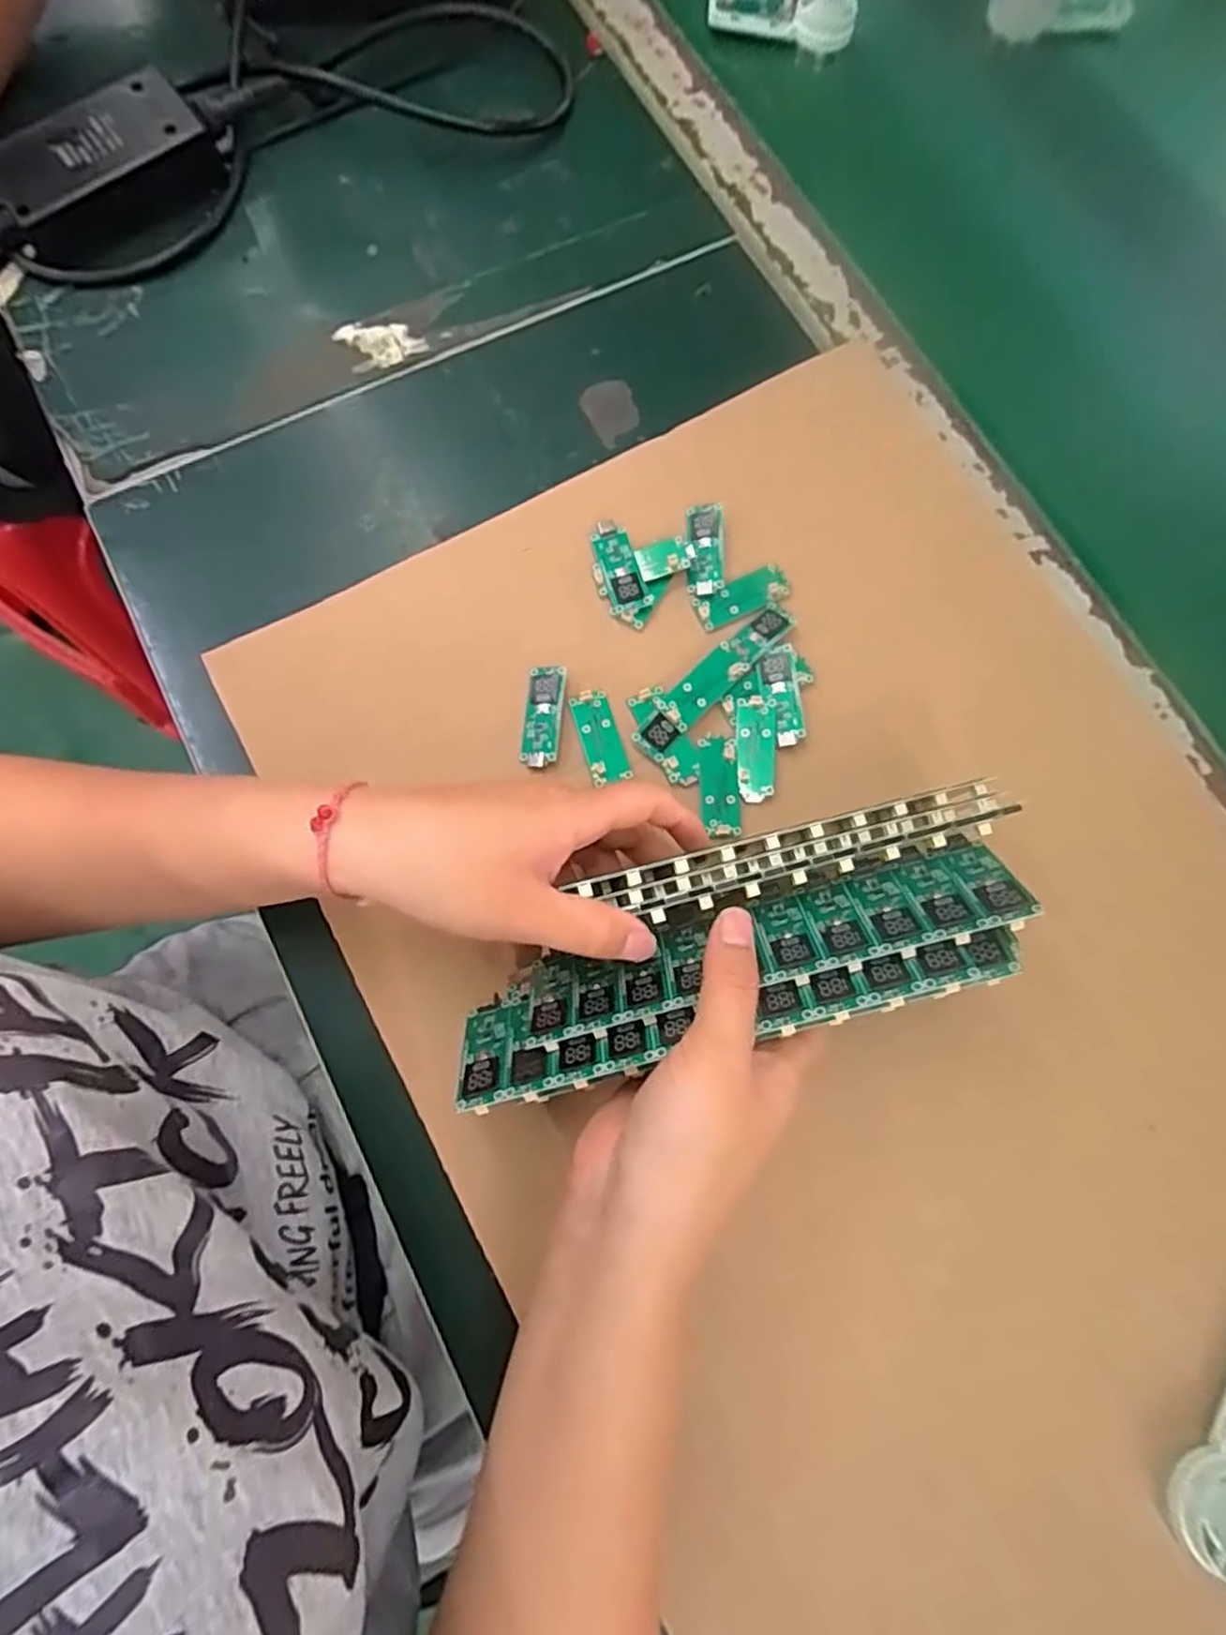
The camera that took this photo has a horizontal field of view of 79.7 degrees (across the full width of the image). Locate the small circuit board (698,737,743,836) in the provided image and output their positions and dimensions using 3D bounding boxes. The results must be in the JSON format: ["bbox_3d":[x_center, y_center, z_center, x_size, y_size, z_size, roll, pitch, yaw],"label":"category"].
[{"bbox_3d":[0.051,-0.015,0.349,0.018,0.004,0.048,-2,76,-2],"label":"small circuit board"}]

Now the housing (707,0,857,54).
[{"bbox_3d":[0.108,-0.517,0.466,0.092,0.029,0.022,8,76,1],"label":"housing"}]

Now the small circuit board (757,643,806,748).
[{"bbox_3d":[0.083,-0.059,0.359,0.018,0.005,0.049,-8,76,-4],"label":"small circuit board"}]

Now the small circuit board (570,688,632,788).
[{"bbox_3d":[-0.007,-0.041,0.357,0.018,0.004,0.045,-16,77,-5],"label":"small circuit board"}]

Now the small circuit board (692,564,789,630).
[{"bbox_3d":[0.067,-0.112,0.375,0.049,0.004,0.020,-24,78,-7],"label":"small circuit board"}]

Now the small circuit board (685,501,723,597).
[{"bbox_3d":[0.047,-0.138,0.377,0.017,0.008,0.048,0,76,-2],"label":"small circuit board"}]

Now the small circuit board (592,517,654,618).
[{"bbox_3d":[0.003,-0.128,0.375,0.020,0.008,0.050,-14,76,-5],"label":"small circuit board"}]

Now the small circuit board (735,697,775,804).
[{"bbox_3d":[0.069,-0.033,0.353,0.018,0.004,0.051,3,76,-1],"label":"small circuit board"}]

